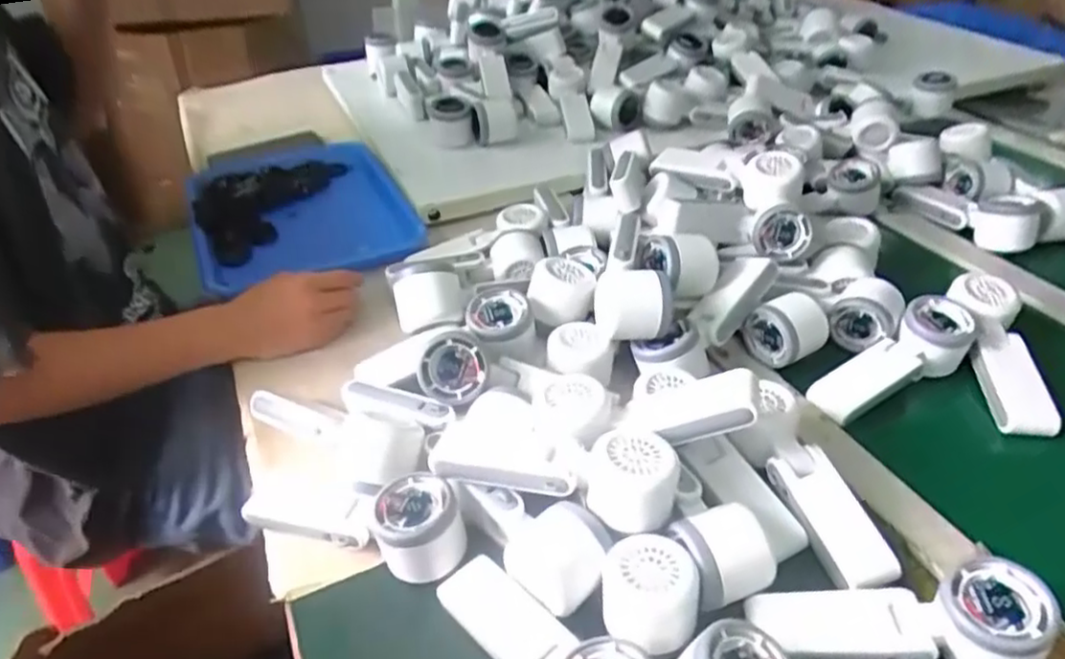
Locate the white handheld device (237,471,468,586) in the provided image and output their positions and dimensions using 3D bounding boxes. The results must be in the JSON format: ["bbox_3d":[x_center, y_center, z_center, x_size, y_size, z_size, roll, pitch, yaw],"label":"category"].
[{"bbox_3d":[-0.125,0.138,0.493,0.181,0.053,0.068,0,36,23],"label":"white handheld device"}]

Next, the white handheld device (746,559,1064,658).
[{"bbox_3d":[0.219,0.180,0.418,0.166,0.053,0.055,-7,36,13],"label":"white handheld device"}]

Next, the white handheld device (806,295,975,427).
[{"bbox_3d":[0.318,0.030,0.614,0.177,0.043,0.059,-30,44,-11],"label":"white handheld device"}]

